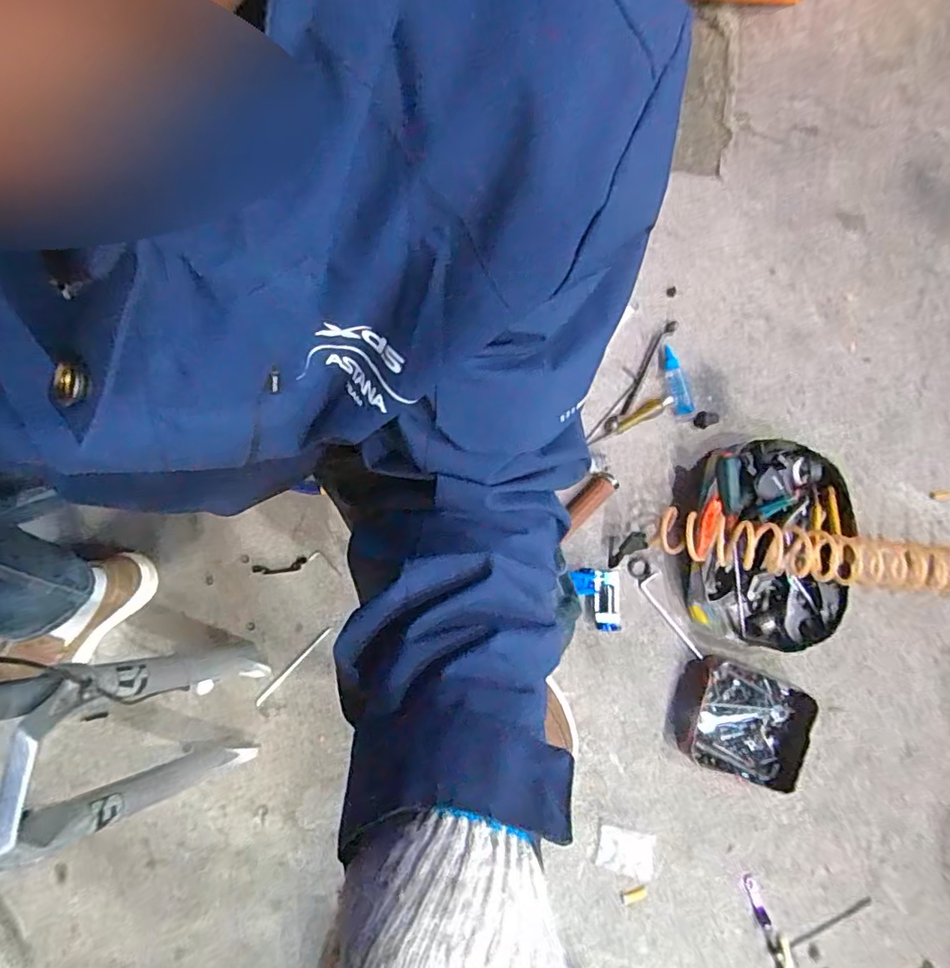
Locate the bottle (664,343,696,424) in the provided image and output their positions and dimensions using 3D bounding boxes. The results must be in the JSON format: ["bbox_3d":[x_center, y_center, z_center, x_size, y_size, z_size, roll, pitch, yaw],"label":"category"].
[{"bbox_3d":[0.343,-0.168,0.969,0.033,0.028,0.132,-10,80,-3],"label":"bottle"}]

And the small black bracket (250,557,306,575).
[{"bbox_3d":[-0.319,0.137,0.929,0.087,0.004,0.021,-10,78,-3],"label":"small black bracket"}]

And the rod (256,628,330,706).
[{"bbox_3d":[-0.286,0.287,0.897,0.009,0.008,0.157,43,81,7],"label":"rod"}]

